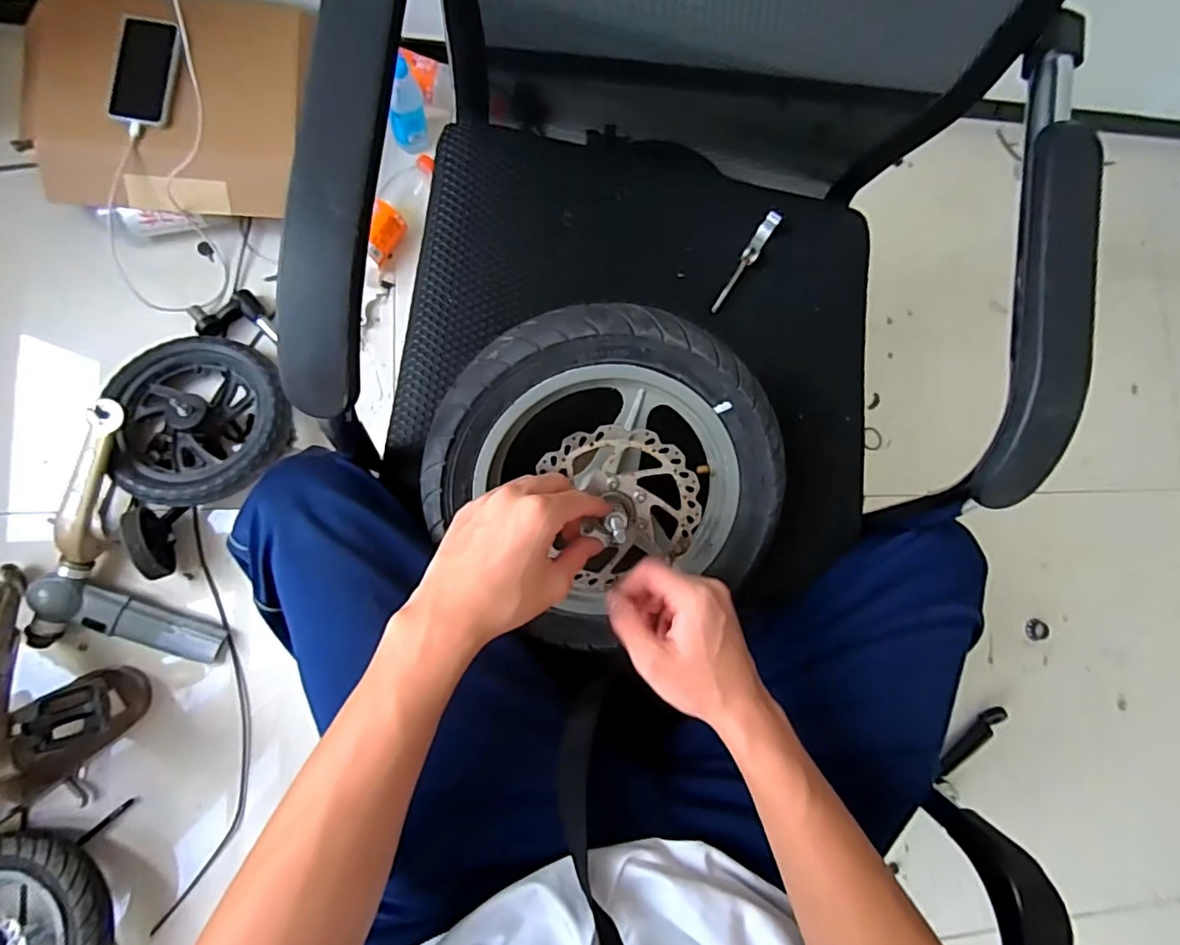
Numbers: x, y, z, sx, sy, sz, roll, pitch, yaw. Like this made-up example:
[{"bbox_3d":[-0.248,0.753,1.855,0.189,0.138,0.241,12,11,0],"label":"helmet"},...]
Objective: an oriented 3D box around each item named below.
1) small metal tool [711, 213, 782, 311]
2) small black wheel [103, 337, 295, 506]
[{"bbox_3d":[0.159,-0.213,0.580,0.015,0.014,0.119,33,81,-5],"label":"small metal tool"},{"bbox_3d":[-0.582,-0.082,0.864,0.239,0.076,0.260,-14,70,-14],"label":"small black wheel"}]

